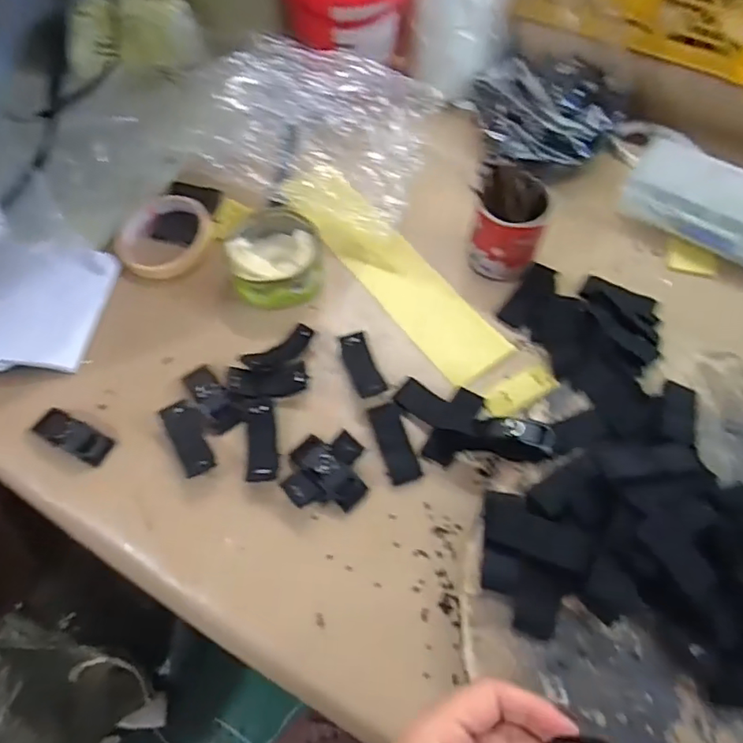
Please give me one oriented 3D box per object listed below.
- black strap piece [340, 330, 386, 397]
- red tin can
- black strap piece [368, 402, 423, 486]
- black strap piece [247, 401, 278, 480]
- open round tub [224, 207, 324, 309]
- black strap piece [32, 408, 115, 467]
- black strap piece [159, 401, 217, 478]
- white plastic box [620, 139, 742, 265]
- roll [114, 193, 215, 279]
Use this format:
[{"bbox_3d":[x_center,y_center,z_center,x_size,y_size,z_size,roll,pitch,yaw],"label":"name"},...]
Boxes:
[{"bbox_3d":[-0.008,-0.005,0.455,0.023,0.007,0.058,-18,60,-10],"label":"black strap piece"},{"bbox_3d":[0.122,-0.133,0.488,0.059,0.078,0.070,15,60,9],"label":"red tin can"},{"bbox_3d":[0.018,0.053,0.421,0.024,0.004,0.063,-15,60,-8],"label":"black strap piece"},{"bbox_3d":[-0.083,0.052,0.420,0.021,0.006,0.066,-6,59,-3],"label":"black strap piece"},{"bbox_3d":[-0.084,-0.101,0.493,0.079,0.043,0.089,-3,59,-1],"label":"open round tub"},{"bbox_3d":[-0.232,0.048,0.425,0.063,0.017,0.023,23,62,14],"label":"black strap piece"},{"bbox_3d":[-0.139,0.051,0.422,0.026,0.011,0.062,-24,62,-13],"label":"black strap piece"},{"bbox_3d":[0.323,-0.154,0.511,0.165,0.060,0.069,33,65,19],"label":"white plastic box"},{"bbox_3d":[-0.198,-0.131,0.525,0.088,0.024,0.084,0,59,1],"label":"roll"}]

